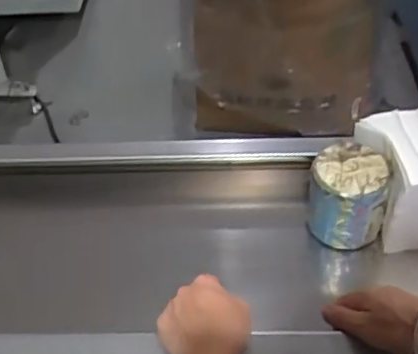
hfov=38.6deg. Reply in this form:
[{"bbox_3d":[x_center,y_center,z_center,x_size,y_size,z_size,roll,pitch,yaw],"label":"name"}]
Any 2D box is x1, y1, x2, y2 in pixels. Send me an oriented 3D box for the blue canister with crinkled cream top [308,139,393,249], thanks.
[{"bbox_3d":[0.157,0.023,0.683,0.081,0.094,0.079,5,46,10],"label":"blue canister with crinkled cream top"}]

